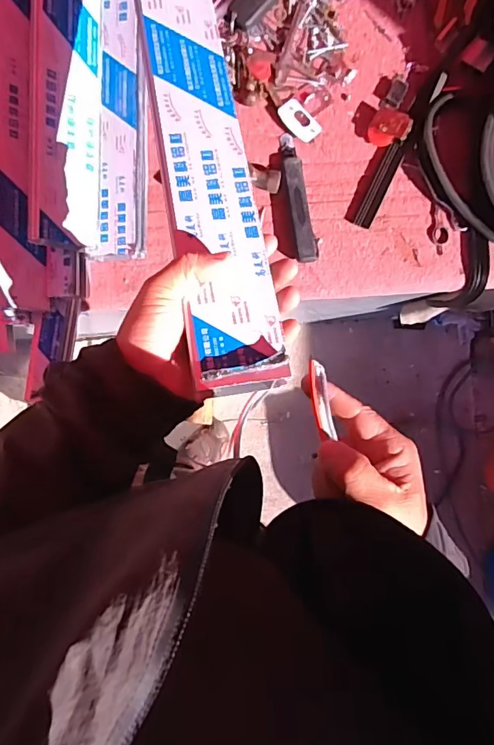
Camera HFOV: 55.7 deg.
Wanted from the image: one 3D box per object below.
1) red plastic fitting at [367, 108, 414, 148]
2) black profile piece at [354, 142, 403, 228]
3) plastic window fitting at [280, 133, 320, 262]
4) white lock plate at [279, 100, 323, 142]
[{"bbox_3d":[0.186,-0.319,0.615,0.048,0.034,0.042,26,87,-9],"label":"red plastic fitting"},{"bbox_3d":[0.181,-0.251,0.629,0.026,0.013,0.117,25,87,-9],"label":"black profile piece"},{"bbox_3d":[0.070,-0.230,0.611,0.032,0.020,0.168,-9,93,-9],"label":"plastic window fitting"},{"bbox_3d":[0.070,-0.332,0.617,0.038,0.006,0.057,-42,97,-6],"label":"white lock plate"}]

